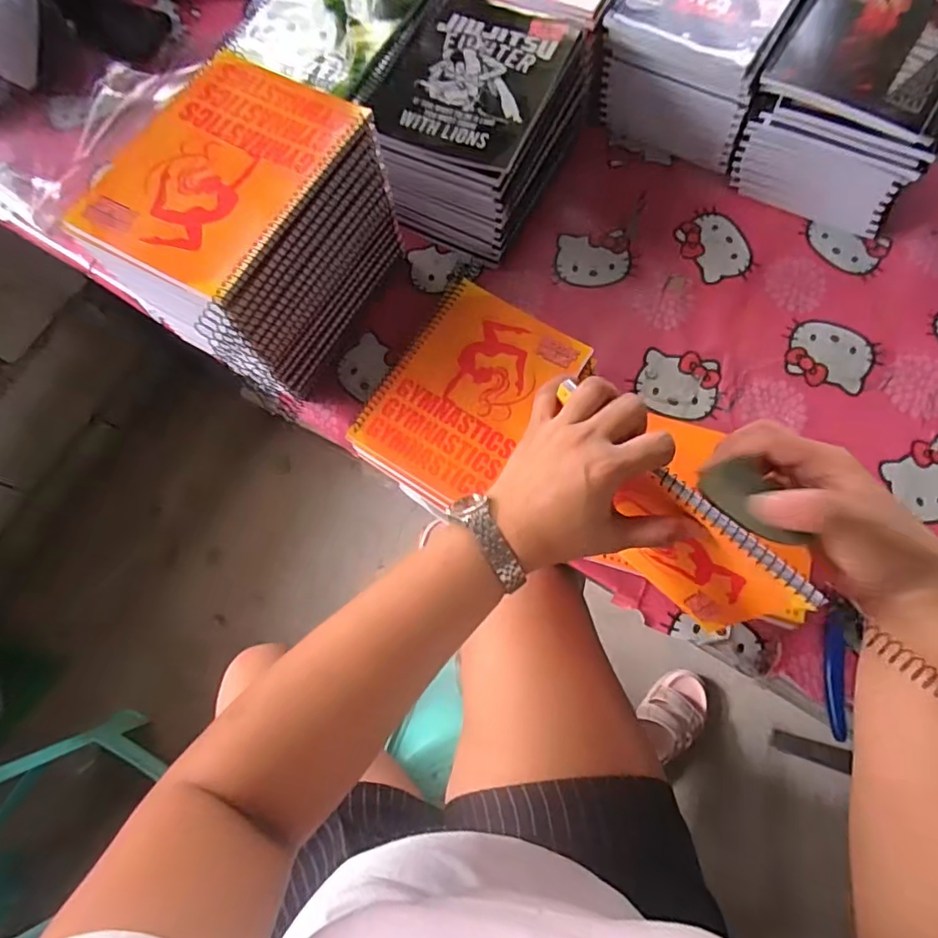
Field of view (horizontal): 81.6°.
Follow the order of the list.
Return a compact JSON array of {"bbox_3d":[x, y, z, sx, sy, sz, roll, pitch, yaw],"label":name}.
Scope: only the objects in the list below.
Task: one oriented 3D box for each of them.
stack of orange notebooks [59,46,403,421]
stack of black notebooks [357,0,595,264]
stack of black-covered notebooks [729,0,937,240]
[{"bbox_3d":[-0.189,-0.200,0.500,0.155,0.182,0.209,30,77,10],"label":"stack of orange notebooks"},{"bbox_3d":[0.005,-0.350,0.568,0.167,0.115,0.243,27,76,9],"label":"stack of black notebooks"},{"bbox_3d":[0.396,-0.387,0.565,0.165,0.116,0.197,28,76,10],"label":"stack of black-covered notebooks"}]

